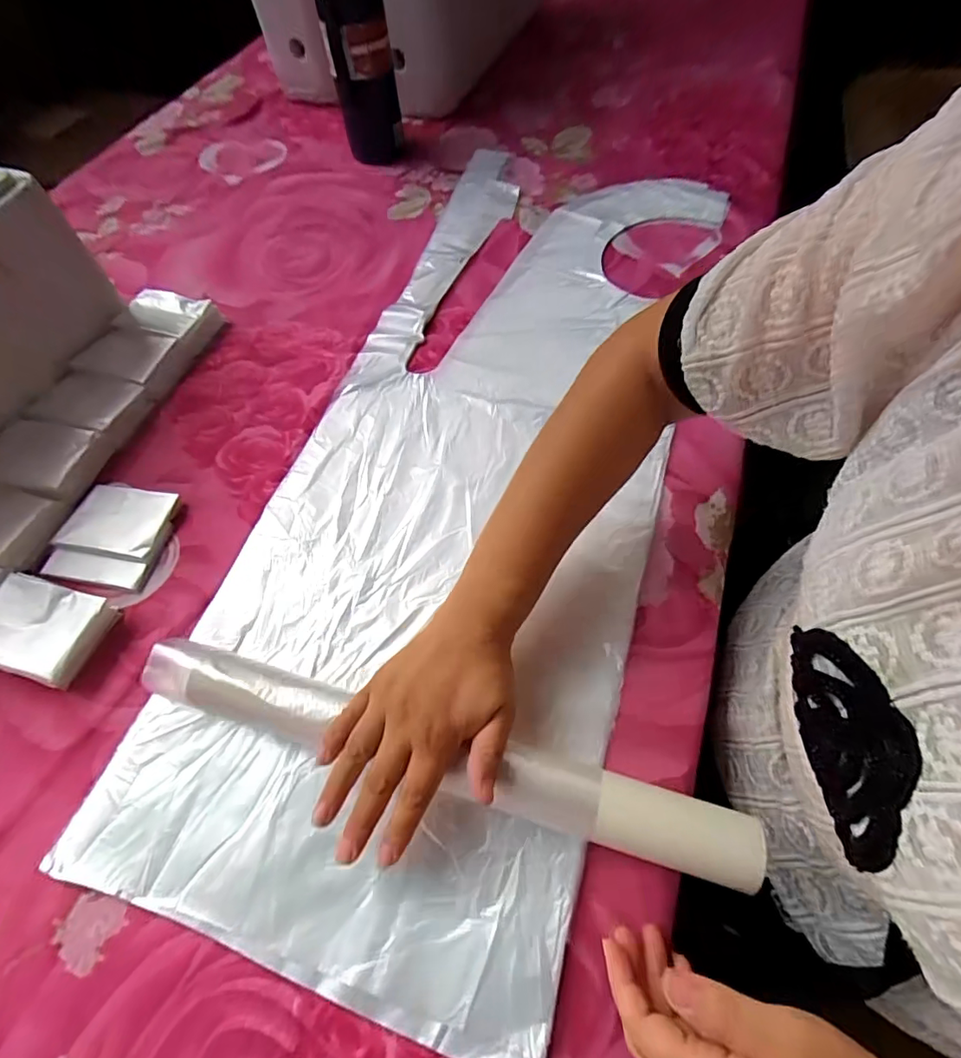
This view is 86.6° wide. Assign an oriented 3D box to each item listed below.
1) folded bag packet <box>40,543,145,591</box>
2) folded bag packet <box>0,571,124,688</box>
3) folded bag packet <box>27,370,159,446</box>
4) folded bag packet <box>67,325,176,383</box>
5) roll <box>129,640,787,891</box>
[{"bbox_3d":[-0.312,0.031,0.412,0.081,0.012,0.024,8,61,7],"label":"folded bag packet"},{"bbox_3d":[-0.329,0.076,0.383,0.085,0.033,0.065,13,62,10],"label":"folded bag packet"},{"bbox_3d":[-0.366,-0.115,0.484,0.086,0.031,0.063,13,61,10],"label":"folded bag packet"},{"bbox_3d":[-0.352,-0.172,0.517,0.081,0.026,0.063,13,61,10],"label":"folded bag packet"},{"bbox_3d":[-0.032,0.141,0.322,0.388,0.032,0.039,14,60,8],"label":"roll"}]

